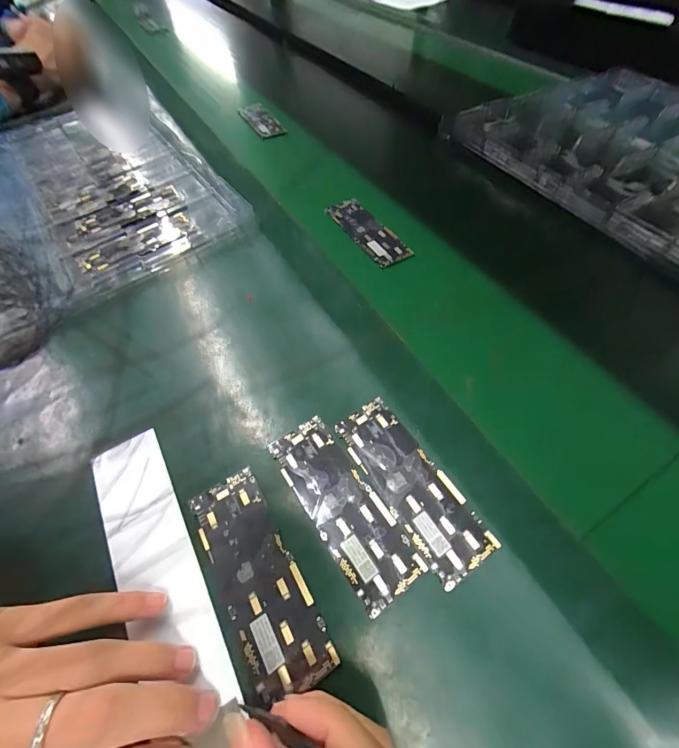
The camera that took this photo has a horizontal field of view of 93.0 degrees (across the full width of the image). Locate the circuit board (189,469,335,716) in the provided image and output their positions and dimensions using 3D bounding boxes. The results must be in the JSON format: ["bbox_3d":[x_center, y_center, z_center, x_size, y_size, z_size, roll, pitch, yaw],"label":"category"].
[{"bbox_3d":[-0.053,0.122,0.197,0.049,0.004,0.121,-27,63,-14],"label":"circuit board"}]

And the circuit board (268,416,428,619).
[{"bbox_3d":[0.000,0.087,0.217,0.044,0.004,0.123,-33,65,-16],"label":"circuit board"}]

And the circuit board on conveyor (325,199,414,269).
[{"bbox_3d":[0.031,-0.171,0.382,0.037,0.009,0.131,-35,62,0],"label":"circuit board on conveyor"}]

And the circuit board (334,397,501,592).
[{"bbox_3d":[0.047,0.073,0.222,0.043,0.004,0.123,-31,64,-15],"label":"circuit board"}]

